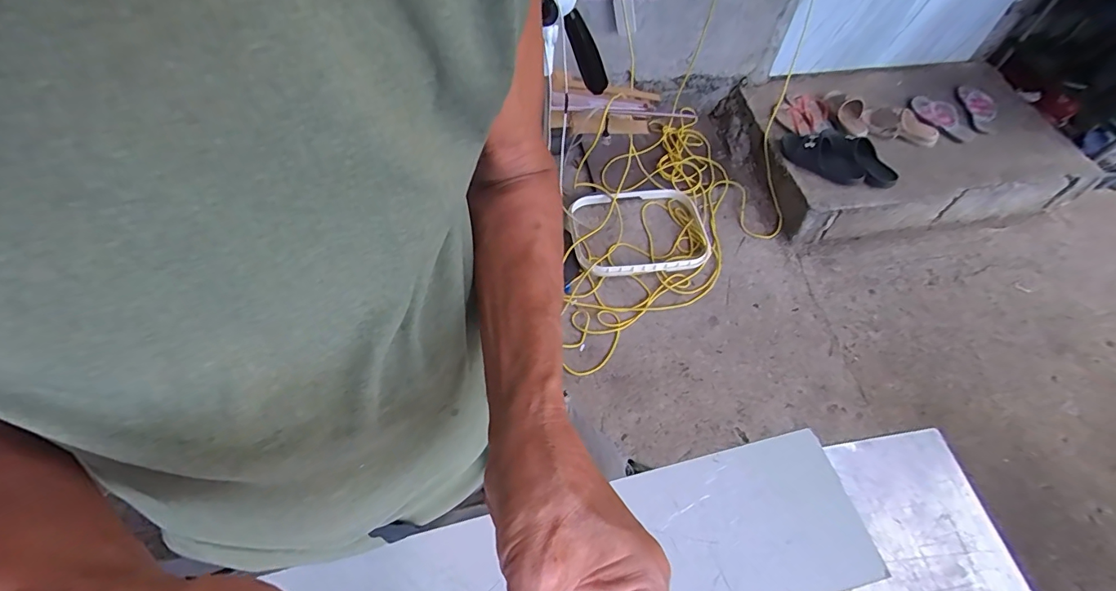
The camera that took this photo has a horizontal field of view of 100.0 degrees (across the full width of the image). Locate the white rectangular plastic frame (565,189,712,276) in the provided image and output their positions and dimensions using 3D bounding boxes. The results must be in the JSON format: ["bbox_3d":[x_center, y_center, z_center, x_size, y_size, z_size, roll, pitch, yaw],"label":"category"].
[{"bbox_3d":[0.283,-0.220,1.565,0.430,0.043,0.342,-8,58,-6],"label":"white rectangular plastic frame"}]

